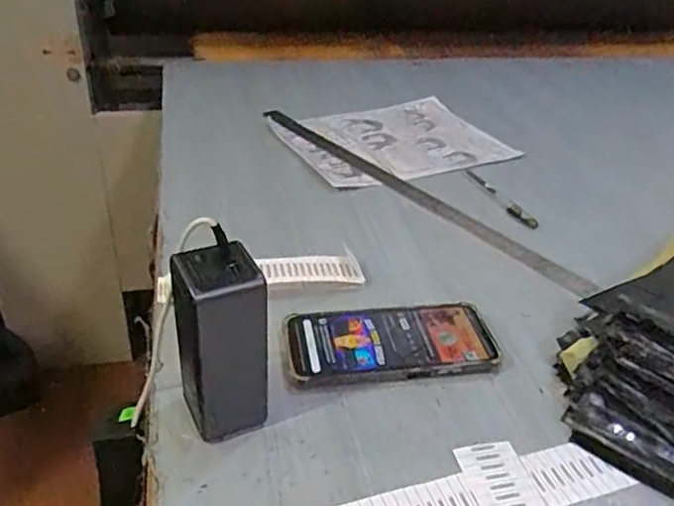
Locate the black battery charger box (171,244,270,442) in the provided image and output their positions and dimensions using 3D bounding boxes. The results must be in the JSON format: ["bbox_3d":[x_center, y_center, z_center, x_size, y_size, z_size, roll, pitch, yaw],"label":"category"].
[{"bbox_3d":[-0.078,0.060,0.424,0.055,0.132,0.050,-8,35,-18],"label":"black battery charger box"}]

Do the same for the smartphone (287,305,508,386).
[{"bbox_3d":[0.044,0.075,0.525,0.172,0.013,0.079,-2,33,-9],"label":"smartphone"}]

